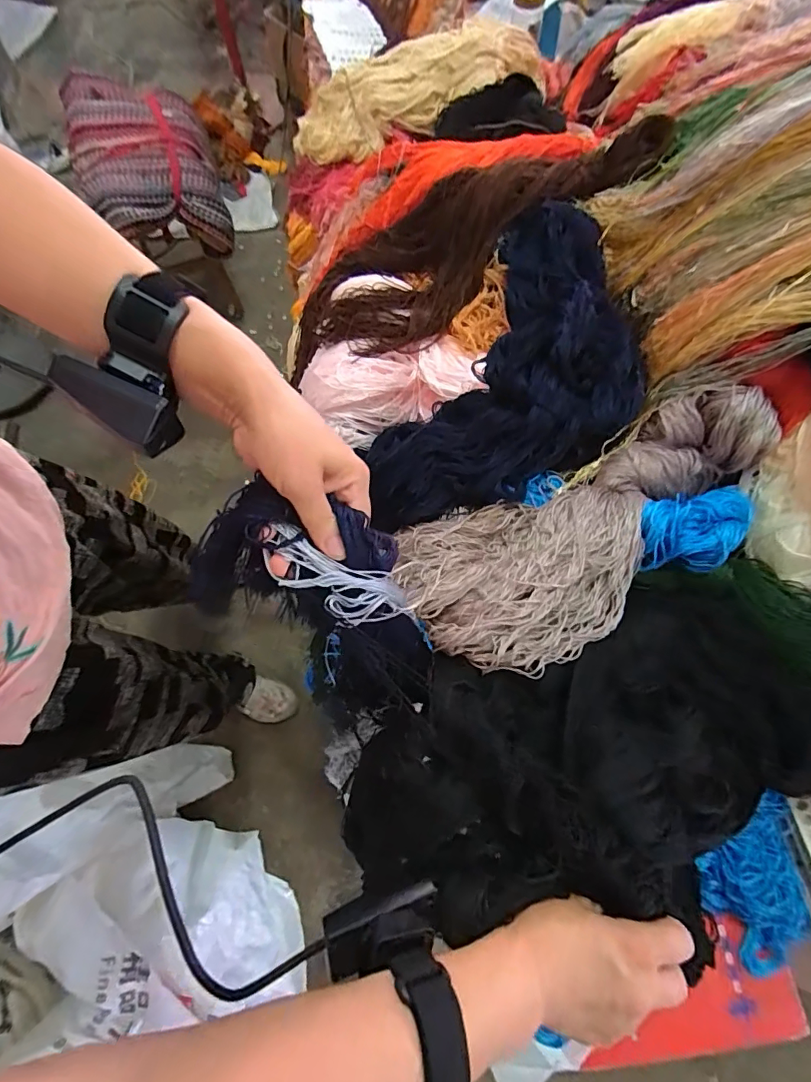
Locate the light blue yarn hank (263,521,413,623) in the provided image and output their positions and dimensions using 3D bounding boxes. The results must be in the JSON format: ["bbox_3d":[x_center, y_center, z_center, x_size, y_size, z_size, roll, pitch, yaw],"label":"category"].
[{"bbox_3d":[-0.043,0.027,0.301,0.099,0.022,0.036,30,70,-13],"label":"light blue yarn hank"}]

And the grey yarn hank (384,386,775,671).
[{"bbox_3d":[0.136,-0.001,0.364,0.293,0.091,0.150,-20,70,-7],"label":"grey yarn hank"}]

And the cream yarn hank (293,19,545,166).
[{"bbox_3d":[0.018,-0.681,0.732,0.407,0.100,0.136,-12,69,13],"label":"cream yarn hank"}]

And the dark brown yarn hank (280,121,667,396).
[{"bbox_3d":[0.058,-0.332,0.529,0.445,0.062,0.143,-26,70,16],"label":"dark brown yarn hank"}]

